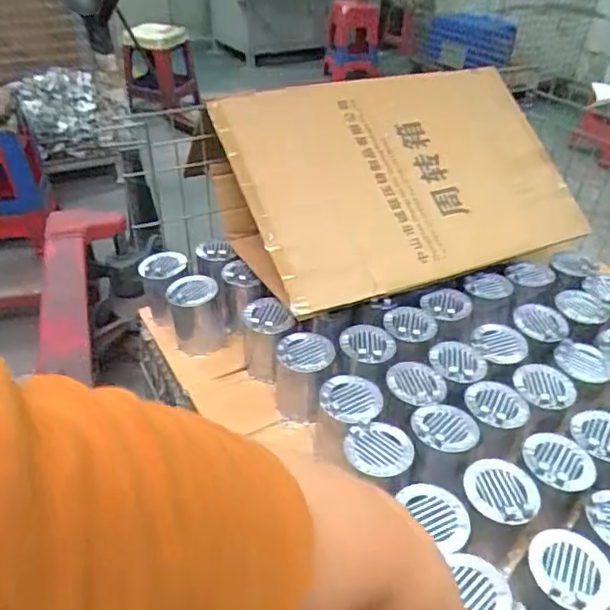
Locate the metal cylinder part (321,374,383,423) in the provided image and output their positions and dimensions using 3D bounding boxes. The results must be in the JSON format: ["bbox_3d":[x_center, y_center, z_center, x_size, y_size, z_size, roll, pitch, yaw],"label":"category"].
[{"bbox_3d":[0.068,0.130,0.787,0.082,0.017,0.090,17,39,19],"label":"metal cylinder part"}]

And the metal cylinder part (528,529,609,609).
[{"bbox_3d":[0.288,0.285,0.602,0.087,0.012,0.087,9,43,-1],"label":"metal cylinder part"}]

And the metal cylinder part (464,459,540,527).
[{"bbox_3d":[0.233,0.222,0.664,0.078,0.018,0.083,1,37,-1],"label":"metal cylinder part"}]

